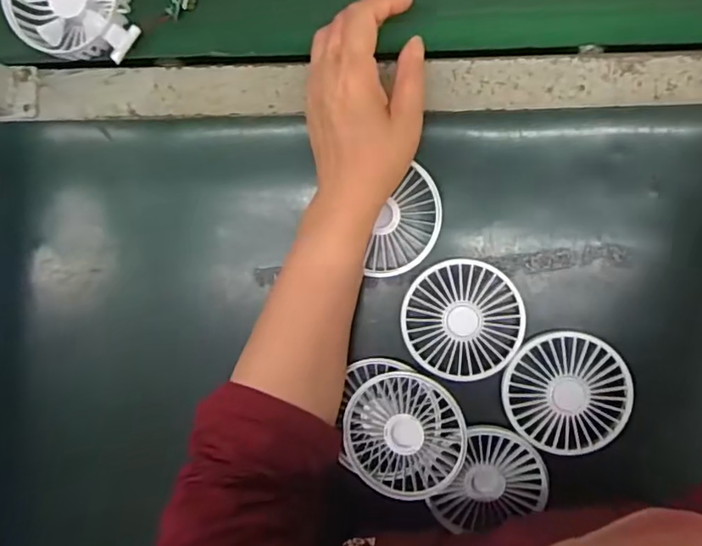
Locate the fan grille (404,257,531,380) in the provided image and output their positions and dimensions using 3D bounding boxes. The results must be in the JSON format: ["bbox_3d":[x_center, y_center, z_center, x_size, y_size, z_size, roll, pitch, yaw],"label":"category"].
[{"bbox_3d":[0.082,0.035,0.406,0.085,0.004,0.085,4,92,7],"label":"fan grille"}]

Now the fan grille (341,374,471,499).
[{"bbox_3d":[0.039,0.120,0.407,0.084,0.021,0.089,0,92,7],"label":"fan grille"}]

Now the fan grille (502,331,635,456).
[{"bbox_3d":[0.156,0.087,0.405,0.086,0.012,0.086,2,92,7],"label":"fan grille"}]

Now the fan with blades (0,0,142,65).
[{"bbox_3d":[-0.210,-0.201,0.419,0.084,0.026,0.103,-20,89,7],"label":"fan with blades"}]

